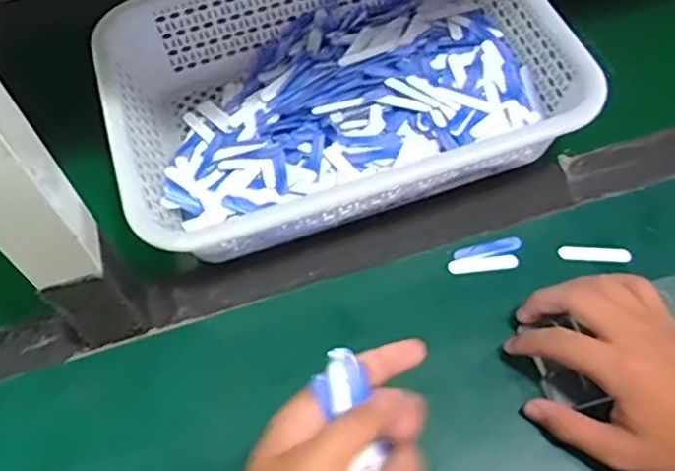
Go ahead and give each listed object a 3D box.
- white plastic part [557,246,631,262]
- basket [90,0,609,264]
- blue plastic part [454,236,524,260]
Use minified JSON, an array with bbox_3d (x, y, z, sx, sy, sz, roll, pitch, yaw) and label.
[{"bbox_3d":[0.196,0.014,0.494,0.054,0.004,0.009,2,58,6],"label":"white plastic part"},{"bbox_3d":[-0.002,-0.123,0.546,0.354,0.082,0.249,-18,58,-7],"label":"basket"},{"bbox_3d":[0.116,0.010,0.504,0.054,0.004,0.013,-10,57,-2],"label":"blue plastic part"}]

